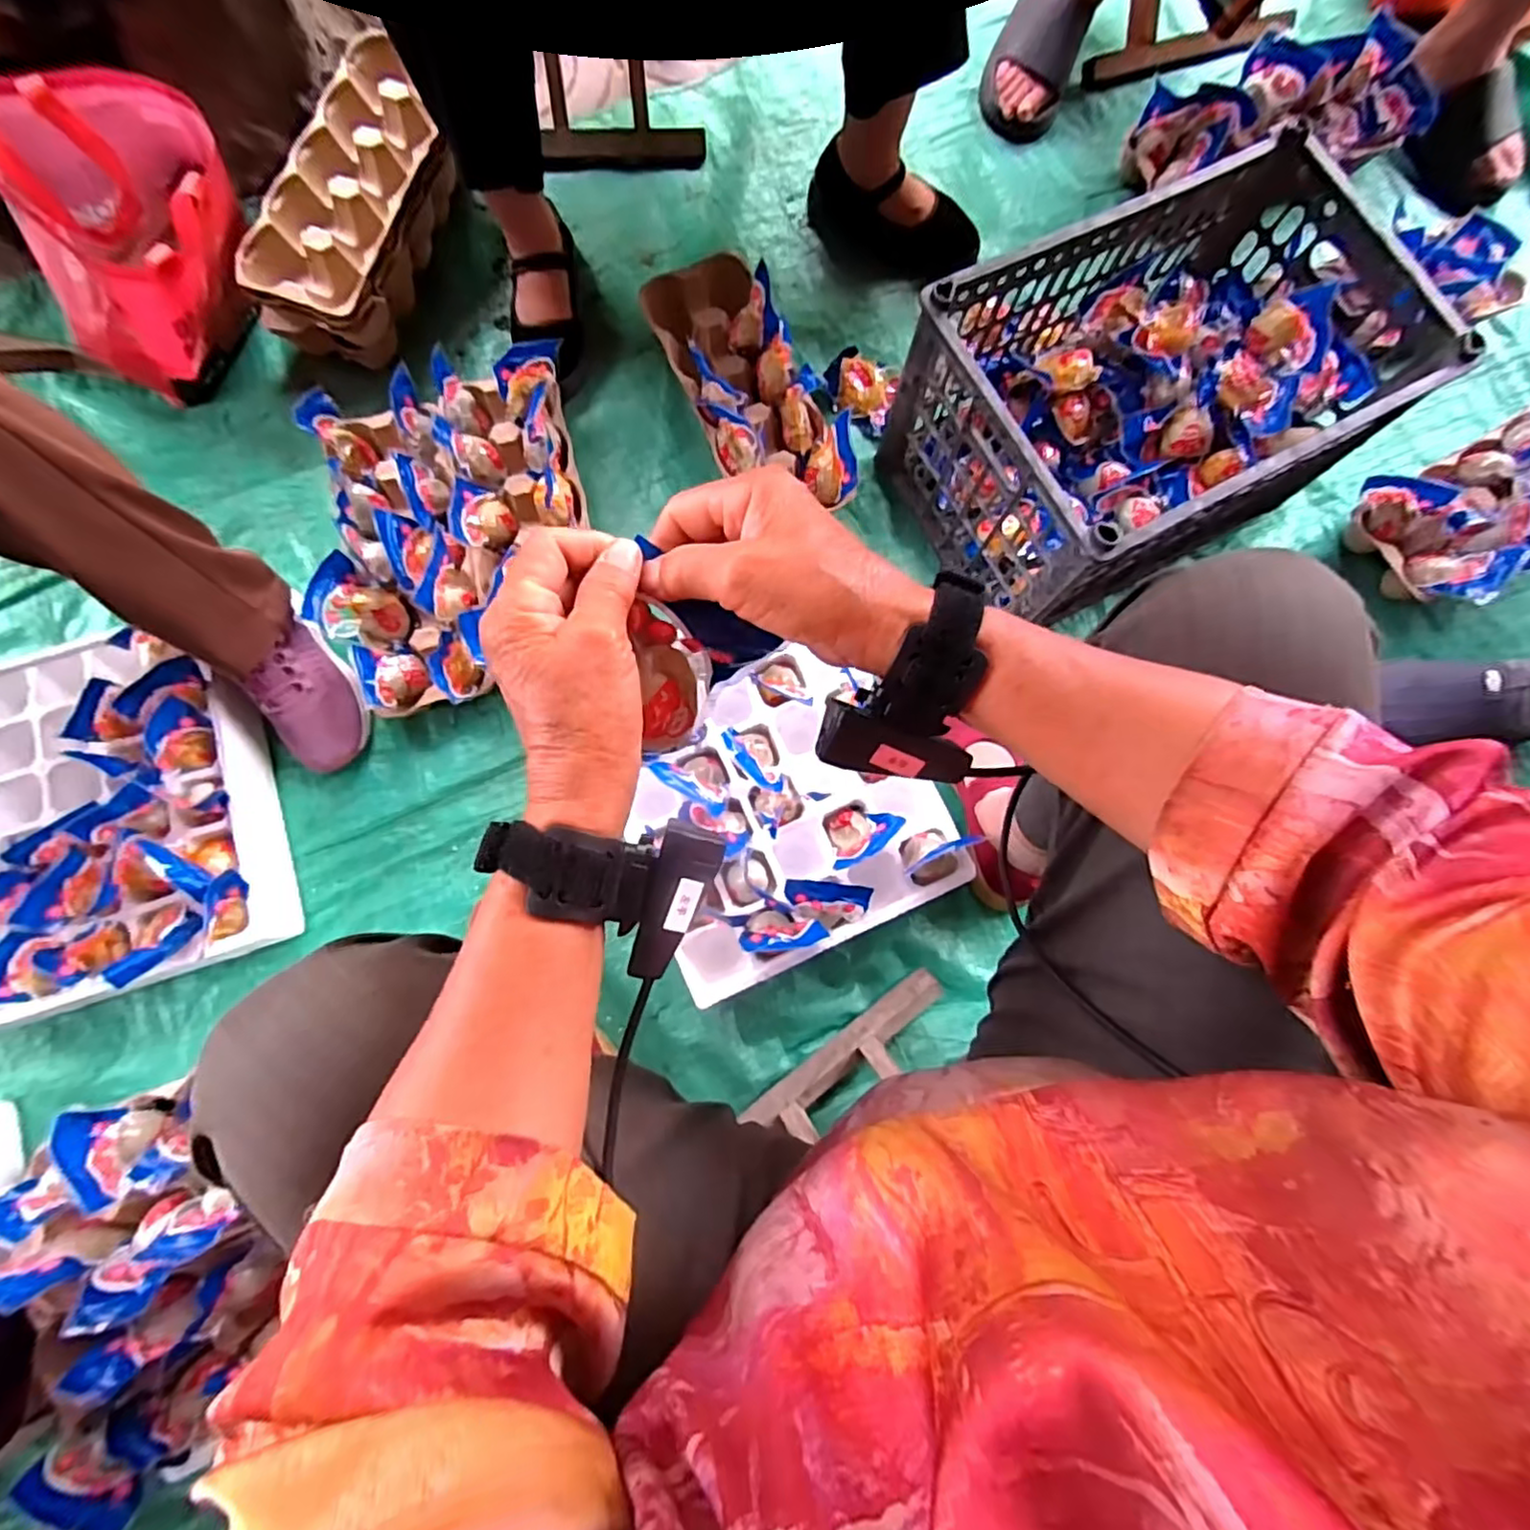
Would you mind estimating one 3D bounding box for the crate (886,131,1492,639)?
[{"bbox_3d":[0.428,-0.407,0.755,0.490,0.246,0.319,-28,82,-6],"label":"crate"}]

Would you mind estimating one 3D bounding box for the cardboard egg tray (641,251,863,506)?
[{"bbox_3d":[-0.026,-0.476,0.843,0.150,0.093,0.377,-21,82,-5],"label":"cardboard egg tray"}]

